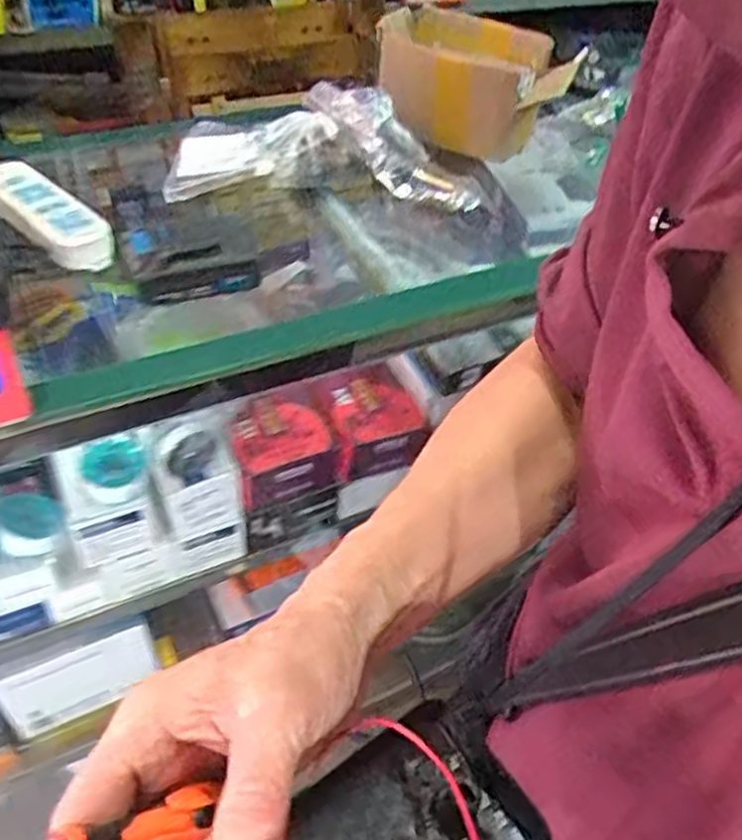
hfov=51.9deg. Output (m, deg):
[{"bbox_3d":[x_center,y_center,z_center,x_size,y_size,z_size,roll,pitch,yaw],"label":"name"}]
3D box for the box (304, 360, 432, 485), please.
[{"bbox_3d":[-0.007,0.000,0.821,0.099,0.068,0.093,-17,50,-21],"label":"box"}]

